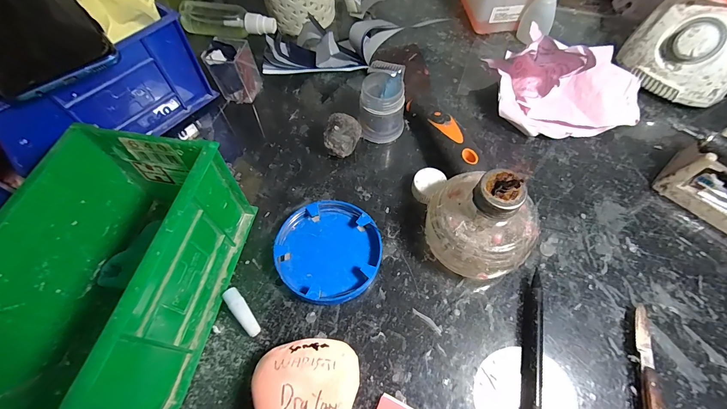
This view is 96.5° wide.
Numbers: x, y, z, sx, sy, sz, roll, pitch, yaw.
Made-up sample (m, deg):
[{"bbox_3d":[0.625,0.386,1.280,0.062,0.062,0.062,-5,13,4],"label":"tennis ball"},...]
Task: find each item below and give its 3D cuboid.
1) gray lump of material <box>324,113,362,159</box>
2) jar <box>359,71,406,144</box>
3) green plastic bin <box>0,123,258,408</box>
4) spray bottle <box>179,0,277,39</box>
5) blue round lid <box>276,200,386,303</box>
[{"bbox_3d":[-0.019,-0.059,0.295,0.028,0.034,0.031,13,62,8],"label":"gray lump of material"},{"bbox_3d":[0.018,-0.090,0.300,0.039,0.054,0.037,0,61,1],"label":"jar"},{"bbox_3d":[-0.152,0.049,0.204,0.096,0.093,0.162,8,61,6],"label":"green plastic bin"},{"bbox_3d":[-0.162,-0.215,0.391,0.116,0.043,0.029,14,62,9],"label":"spray bottle"},{"bbox_3d":[-0.026,0.036,0.253,0.079,0.017,0.078,0,61,1],"label":"blue round lid"}]

